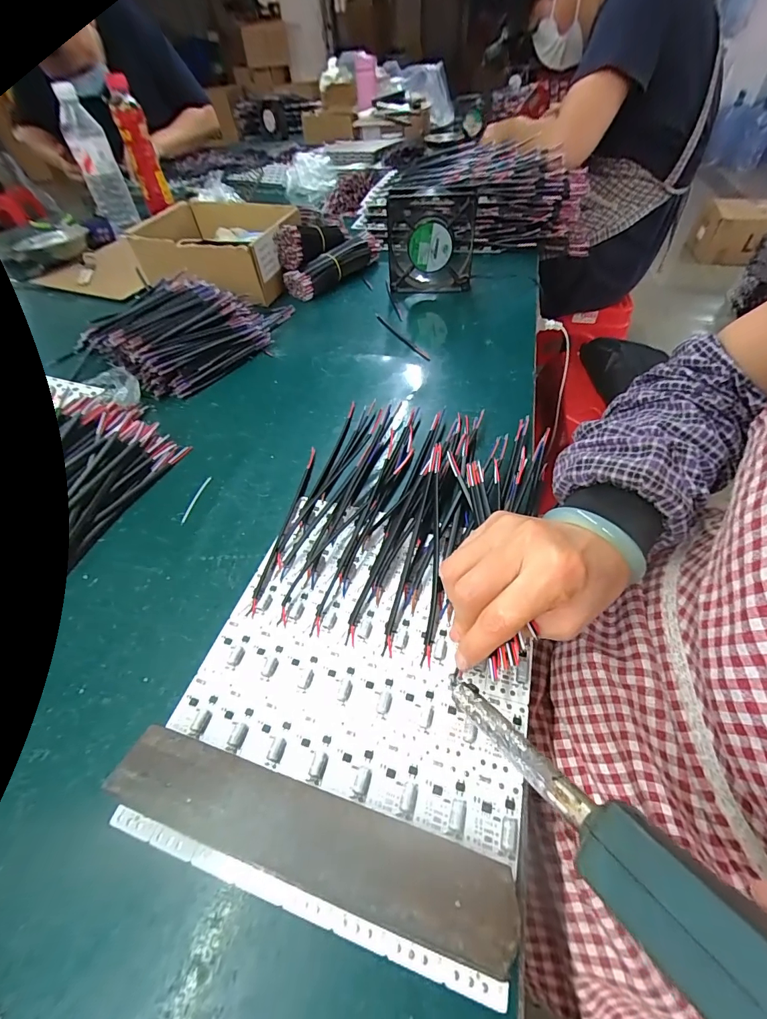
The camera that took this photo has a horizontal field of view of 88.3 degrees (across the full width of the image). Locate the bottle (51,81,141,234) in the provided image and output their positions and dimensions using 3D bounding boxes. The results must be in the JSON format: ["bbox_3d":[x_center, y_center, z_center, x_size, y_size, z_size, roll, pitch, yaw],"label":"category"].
[{"bbox_3d":[-0.603,-0.721,0.849,0.075,0.201,0.057,-28,54,-18],"label":"bottle"}]

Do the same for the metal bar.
[{"bbox_3d":[-0.040,0.156,0.192,0.195,0.025,0.039,11,52,13],"label":"metal bar"}]

